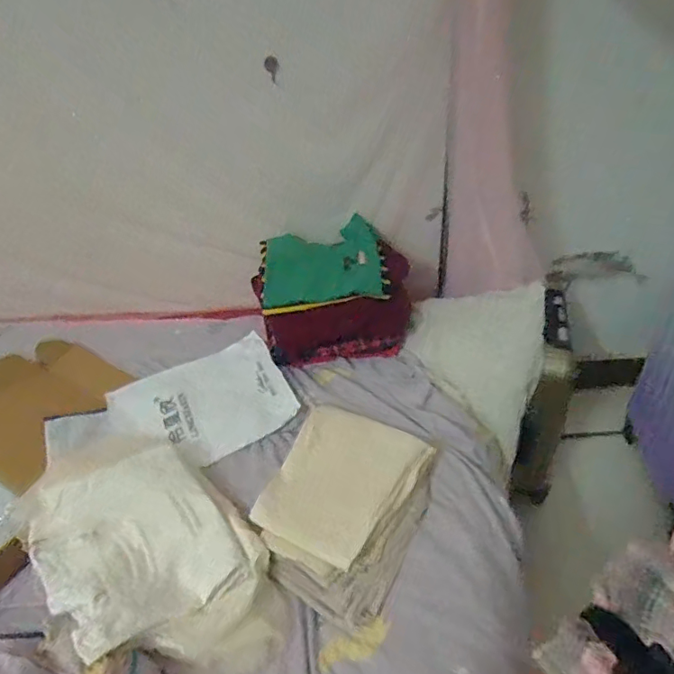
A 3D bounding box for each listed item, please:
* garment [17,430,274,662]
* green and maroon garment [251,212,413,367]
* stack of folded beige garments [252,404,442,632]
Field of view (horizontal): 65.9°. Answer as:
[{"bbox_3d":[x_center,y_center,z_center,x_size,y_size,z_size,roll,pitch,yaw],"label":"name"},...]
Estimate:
[{"bbox_3d":[-0.322,0.329,0.848,0.394,0.087,0.293,27,51,32],"label":"garment"},{"bbox_3d":[-0.015,-0.102,1.208,0.372,0.178,0.304,-6,41,0],"label":"green and maroon garment"},{"bbox_3d":[0.008,0.266,0.890,0.267,0.042,0.326,17,46,24],"label":"stack of folded beige garments"}]

